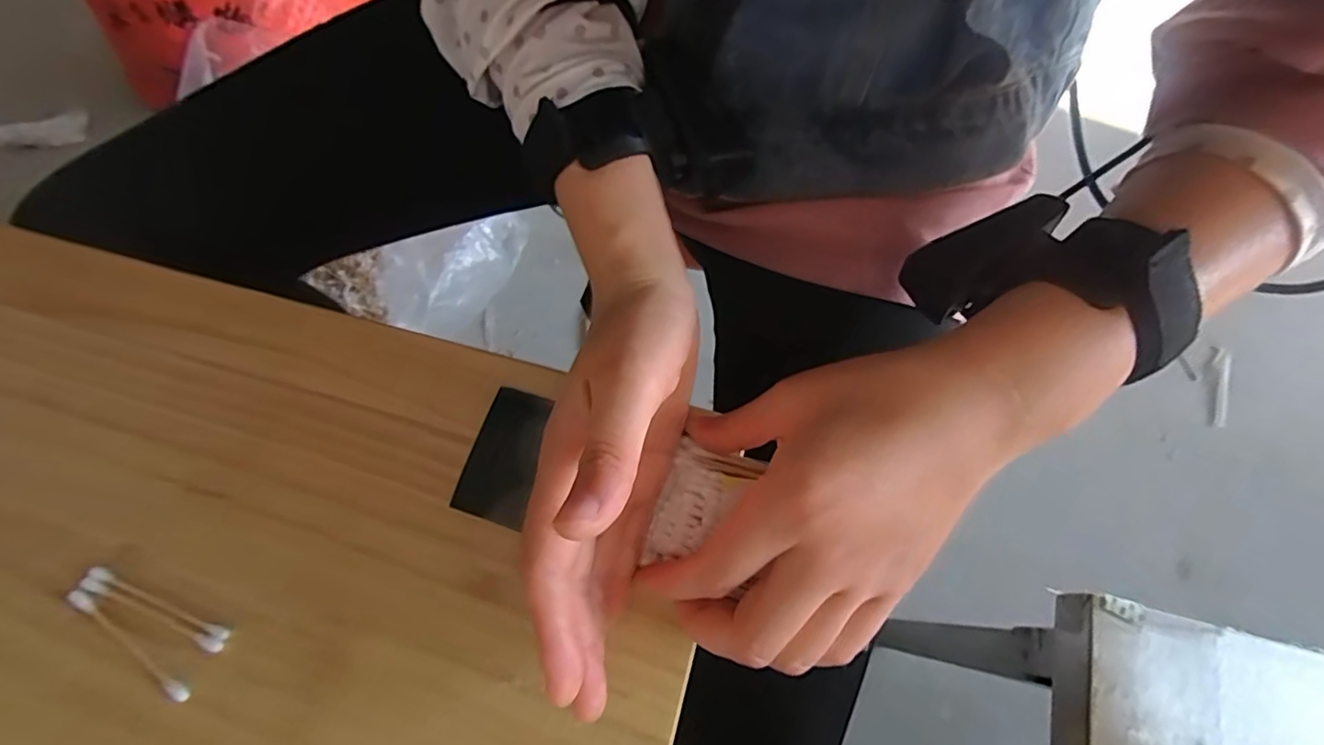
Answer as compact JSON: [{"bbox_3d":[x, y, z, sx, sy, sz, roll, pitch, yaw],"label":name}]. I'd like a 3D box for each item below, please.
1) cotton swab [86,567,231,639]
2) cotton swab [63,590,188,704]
[{"bbox_3d":[-0.215,0.098,0.253,0.071,0.004,0.006,20,72,9],"label":"cotton swab"},{"bbox_3d":[-0.223,0.113,0.247,0.072,0.004,0.007,32,74,12],"label":"cotton swab"}]

